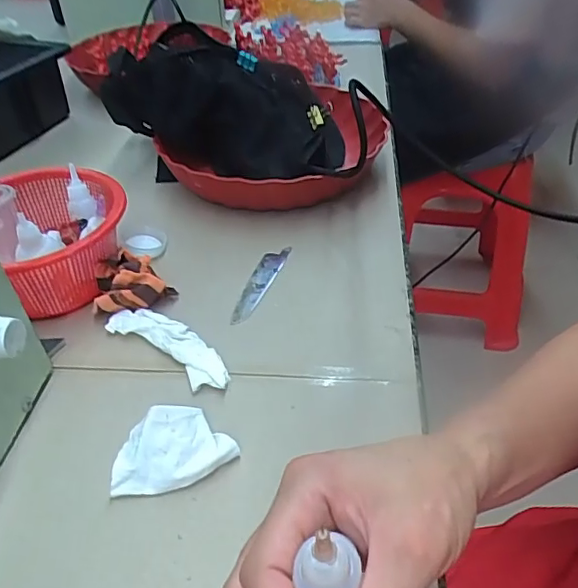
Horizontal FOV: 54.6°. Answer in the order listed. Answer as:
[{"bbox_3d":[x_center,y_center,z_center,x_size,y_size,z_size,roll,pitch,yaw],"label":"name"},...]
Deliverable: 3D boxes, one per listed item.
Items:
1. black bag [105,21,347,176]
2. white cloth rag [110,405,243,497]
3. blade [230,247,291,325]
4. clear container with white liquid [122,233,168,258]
[{"bbox_3d":[-0.059,-0.187,0.589,0.242,0.126,0.110,16,44,21],"label":"black bag"},{"bbox_3d":[-0.072,0.093,0.344,0.074,0.026,0.044,-9,42,-12],"label":"white cloth rag"},{"bbox_3d":[-0.024,-0.010,0.483,0.022,0.005,0.105,13,42,12],"label":"blade"},{"bbox_3d":[-0.133,-0.047,0.520,0.038,0.014,0.041,-7,42,-11],"label":"clear container with white liquid"}]

